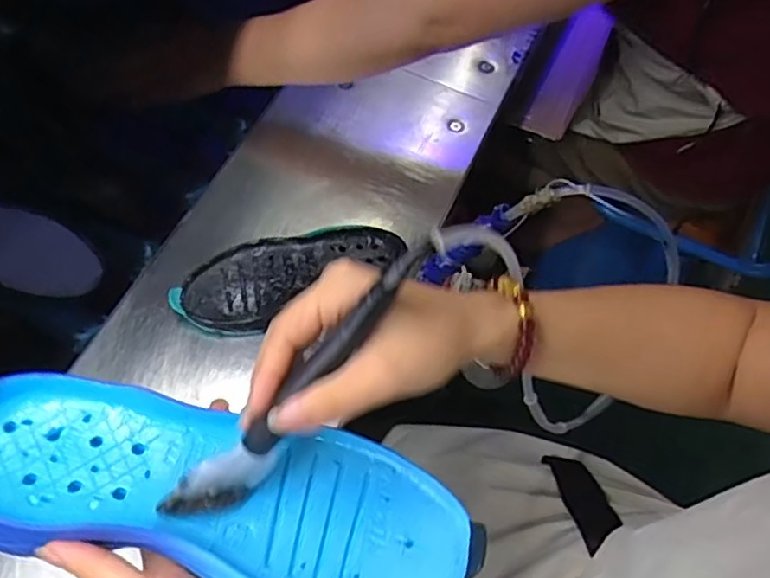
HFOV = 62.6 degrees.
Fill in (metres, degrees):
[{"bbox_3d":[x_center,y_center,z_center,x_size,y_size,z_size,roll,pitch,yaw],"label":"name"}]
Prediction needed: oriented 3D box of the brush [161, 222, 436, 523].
[{"bbox_3d":[-0.036,0.044,0.287,0.019,0.029,0.176,46,103,22],"label":"brush"}]

